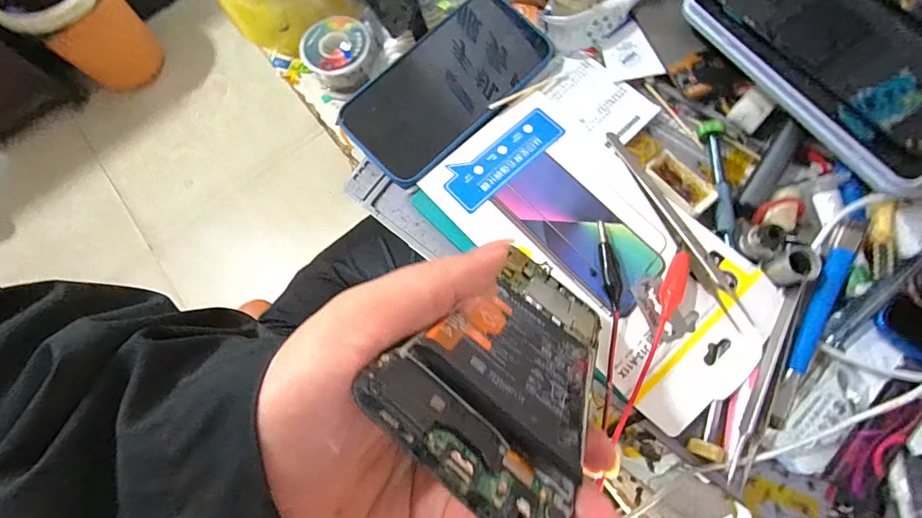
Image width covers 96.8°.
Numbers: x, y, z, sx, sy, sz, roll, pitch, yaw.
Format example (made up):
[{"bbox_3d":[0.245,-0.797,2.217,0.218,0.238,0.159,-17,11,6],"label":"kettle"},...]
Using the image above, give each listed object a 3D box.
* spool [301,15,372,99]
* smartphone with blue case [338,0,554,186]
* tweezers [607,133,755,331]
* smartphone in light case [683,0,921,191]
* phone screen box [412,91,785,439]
[{"bbox_3d":[-0.095,-0.160,0.328,0.050,0.034,0.050,-1,73,2],"label":"spool"},{"bbox_3d":[-0.009,-0.135,0.311,0.080,0.012,0.166,43,80,13],"label":"smartphone with blue case"},{"bbox_3d":[0.140,-0.026,0.273,0.017,0.017,0.152,-26,74,-5],"label":"tweezers"},{"bbox_3d":[0.249,-0.137,0.265,0.099,0.012,0.187,-37,74,8],"label":"smartphone in light case"},{"bbox_3d":[0.091,-0.009,0.273,0.127,0.018,0.226,-42,76,-10],"label":"phone screen box"}]

